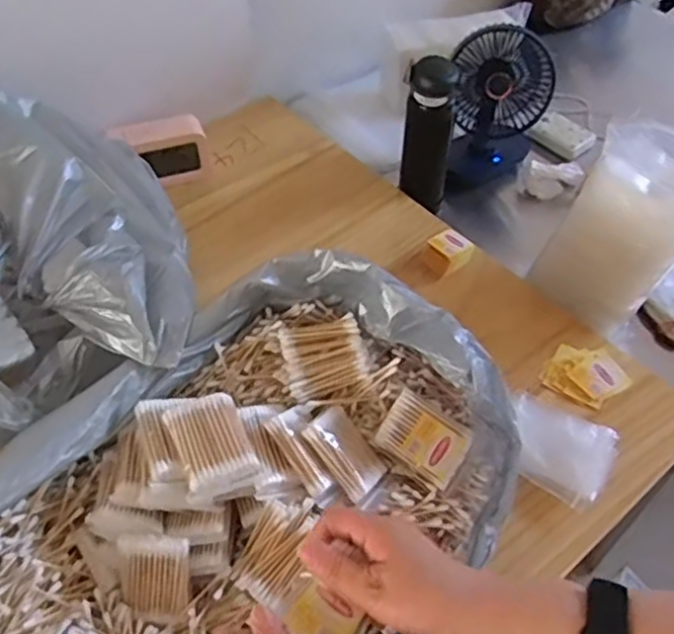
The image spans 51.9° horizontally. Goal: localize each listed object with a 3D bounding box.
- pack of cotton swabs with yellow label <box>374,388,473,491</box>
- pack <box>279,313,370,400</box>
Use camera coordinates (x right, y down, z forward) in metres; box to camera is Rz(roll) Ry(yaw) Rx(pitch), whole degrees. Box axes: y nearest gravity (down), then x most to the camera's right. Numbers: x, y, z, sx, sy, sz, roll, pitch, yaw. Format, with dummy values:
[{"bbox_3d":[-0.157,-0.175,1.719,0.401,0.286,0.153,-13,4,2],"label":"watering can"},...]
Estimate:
[{"bbox_3d":[0.076,0.104,0.597,0.074,0.013,0.056,32,81,5],"label":"pack of cotton swabs with yellow label"},{"bbox_3d":[-0.011,0.035,0.623,0.071,0.014,0.073,-11,51,-8],"label":"pack"}]

